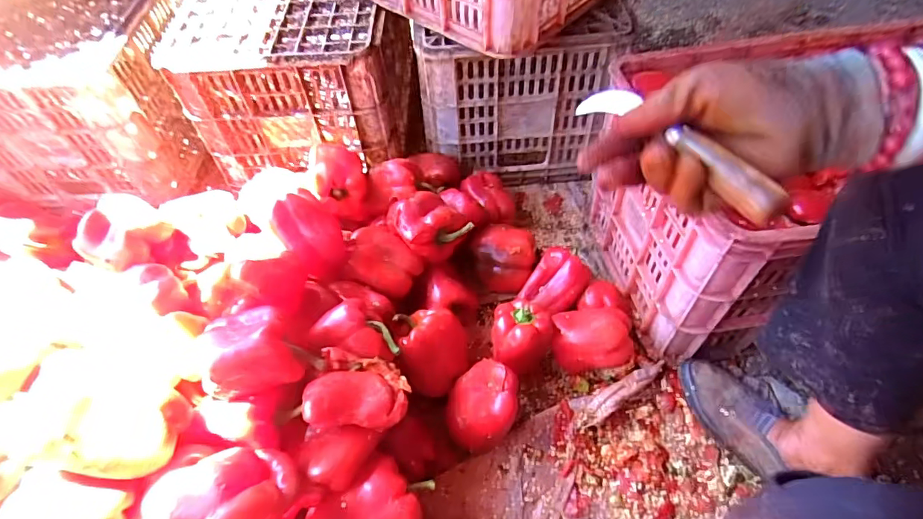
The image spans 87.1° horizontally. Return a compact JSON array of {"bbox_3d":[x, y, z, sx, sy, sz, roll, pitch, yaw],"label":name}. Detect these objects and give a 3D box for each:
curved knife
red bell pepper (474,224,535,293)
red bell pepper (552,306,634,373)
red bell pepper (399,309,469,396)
[{"bbox_3d":[0.151,-0.084,0.353,0.037,0.023,0.180,-19,42,-11],"label":"curved knife"},{"bbox_3d":[0.071,-0.003,0.801,0.099,0.088,0.100,17,58,13],"label":"red bell pepper"},{"bbox_3d":[0.184,0.108,0.690,0.109,0.070,0.091,2,55,3],"label":"red bell pepper"},{"bbox_3d":[-0.037,0.122,0.667,0.093,0.072,0.111,10,56,9],"label":"red bell pepper"}]

